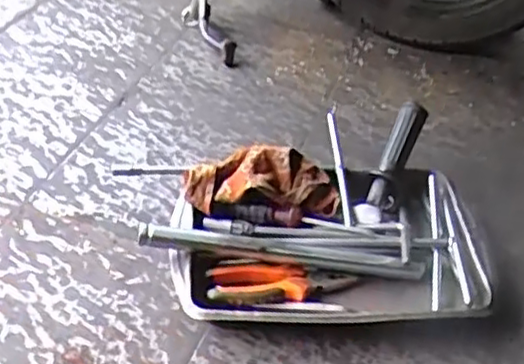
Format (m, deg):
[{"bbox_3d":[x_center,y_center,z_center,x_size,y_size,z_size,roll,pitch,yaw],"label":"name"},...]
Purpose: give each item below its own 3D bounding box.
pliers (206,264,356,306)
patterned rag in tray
[{"bbox_3d":[0.022,0.114,0.783,0.165,0.015,0.049,-3,41,-8],"label":"pliers"},{"bbox_3d":[0.000,-0.004,0.854,0.185,0.056,0.069,0,41,-4],"label":"patterned rag in tray"}]

